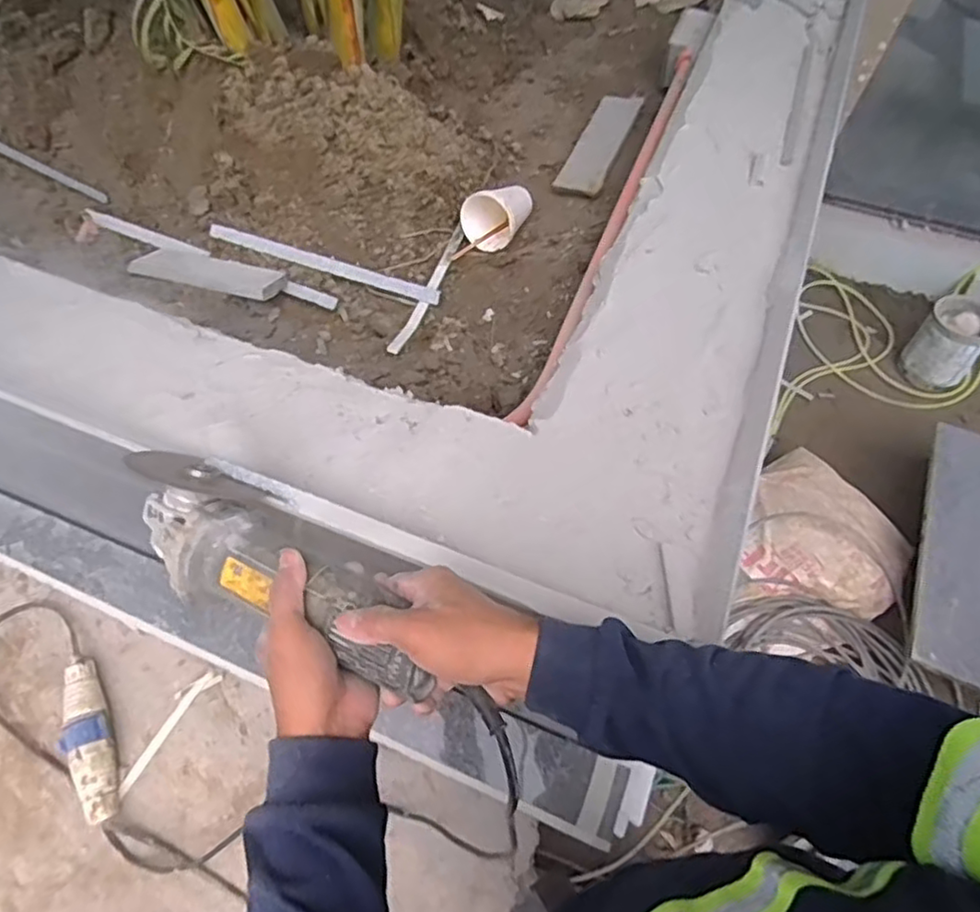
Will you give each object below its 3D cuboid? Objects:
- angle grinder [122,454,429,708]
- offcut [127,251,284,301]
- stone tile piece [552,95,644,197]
[{"bbox_3d":[-0.154,0.088,0.479,0.268,0.102,0.094,30,63,24],"label":"angle grinder"},{"bbox_3d":[-0.372,-0.242,0.861,0.210,0.012,0.070,15,48,14],"label":"offcut"},{"bbox_3d":[0.175,-0.494,1.004,0.070,0.014,0.272,20,60,12],"label":"stone tile piece"}]

